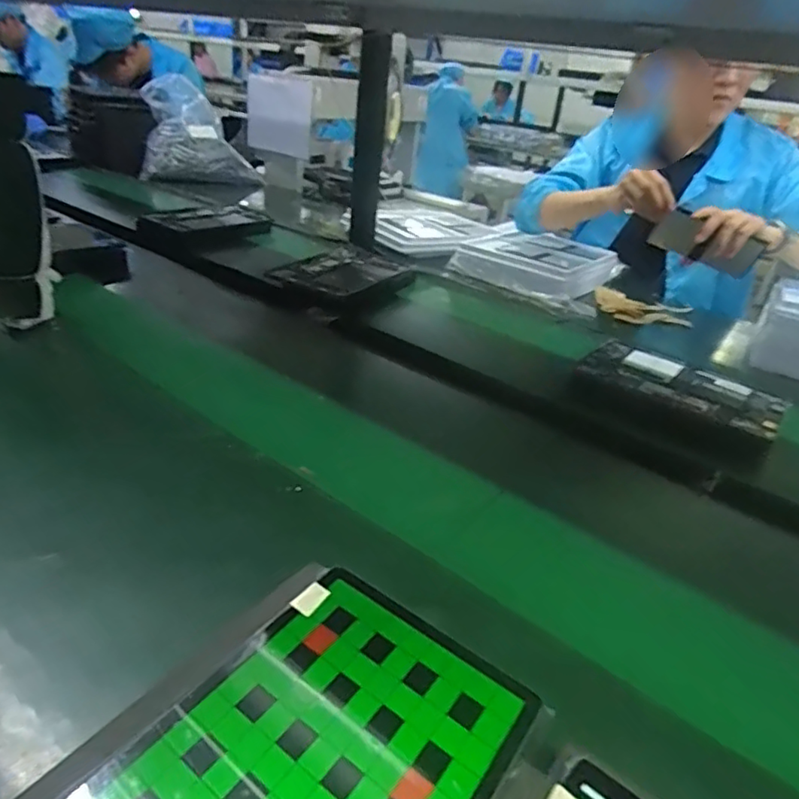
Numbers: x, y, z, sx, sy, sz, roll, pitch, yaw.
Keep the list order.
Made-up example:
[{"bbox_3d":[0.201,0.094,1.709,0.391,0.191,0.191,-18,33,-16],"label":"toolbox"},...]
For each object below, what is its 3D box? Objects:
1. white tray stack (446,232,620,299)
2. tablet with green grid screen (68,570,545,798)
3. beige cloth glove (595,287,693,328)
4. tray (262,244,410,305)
[{"bbox_3d":[0.306,-0.298,1.251,0.279,0.053,0.332,25,34,28],"label":"white tray stack"},{"bbox_3d":[-0.050,0.200,0.300,0.167,0.012,0.248,26,35,29],"label":"tablet with green grid screen"},{"bbox_3d":[0.483,-0.174,1.136,0.193,0.030,0.134,10,30,4],"label":"beige cloth glove"},{"bbox_3d":[-0.095,-0.227,1.090,0.167,0.041,0.254,21,33,22],"label":"tray"}]

